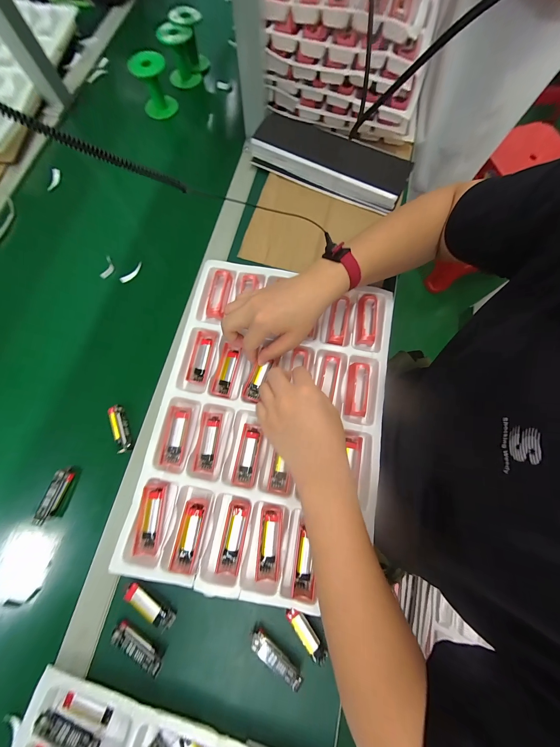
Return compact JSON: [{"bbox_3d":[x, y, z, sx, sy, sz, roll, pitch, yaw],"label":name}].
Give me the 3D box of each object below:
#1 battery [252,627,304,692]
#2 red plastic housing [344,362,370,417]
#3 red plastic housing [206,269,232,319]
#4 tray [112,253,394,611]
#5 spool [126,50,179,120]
[{"bbox_3d":[-0.004,0.330,0.295,0.067,0.019,0.018,37,78,9],"label":"battery"},{"bbox_3d":[0.116,0.023,0.374,0.033,0.021,0.079,10,76,3],"label":"red plastic housing"},{"bbox_3d":[-0.098,-0.129,0.409,0.031,0.020,0.077,10,75,3],"label":"red plastic housing"},{"bbox_3d":[-0.012,0.054,0.365,0.311,0.022,0.445,11,76,3],"label":"tray"},{"bbox_3d":[-0.253,-0.579,0.512,0.062,0.078,0.055,-31,77,-7],"label":"spool"}]

